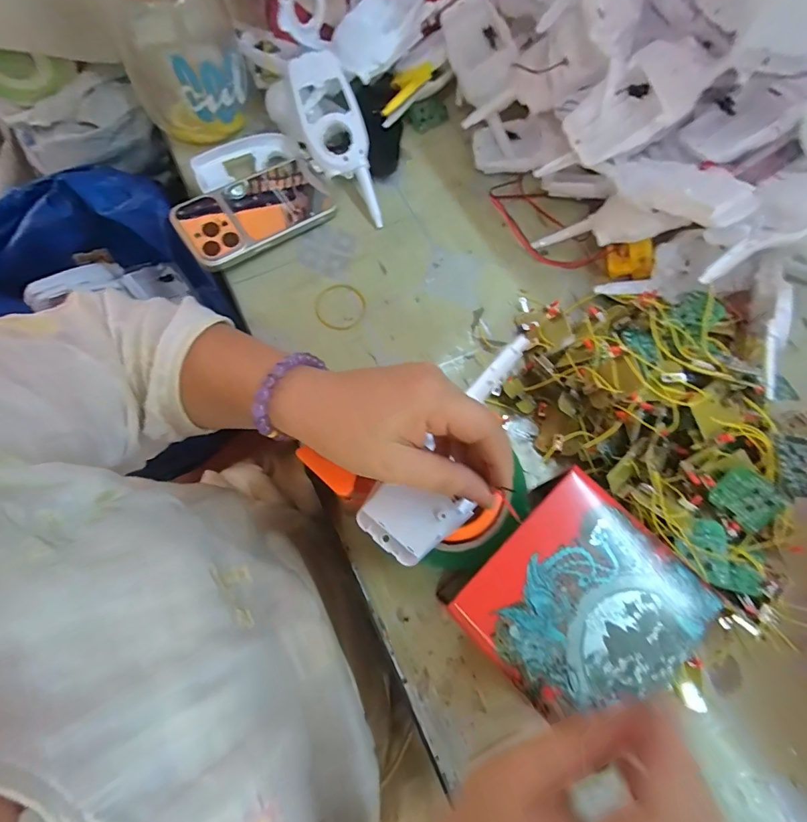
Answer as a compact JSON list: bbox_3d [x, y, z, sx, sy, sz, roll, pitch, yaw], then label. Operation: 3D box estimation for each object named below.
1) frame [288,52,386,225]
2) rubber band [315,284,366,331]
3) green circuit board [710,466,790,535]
[{"bbox_3d":[-0.062,-0.263,0.412,0.062,0.030,0.160,-27,103,-10],"label":"frame"},{"bbox_3d":[-0.060,-0.099,0.396,0.048,0.004,0.049,0,71,-1],"label":"rubber band"},{"bbox_3d":[0.240,0.062,0.287,0.042,0.004,0.033,40,108,5],"label":"green circuit board"}]

